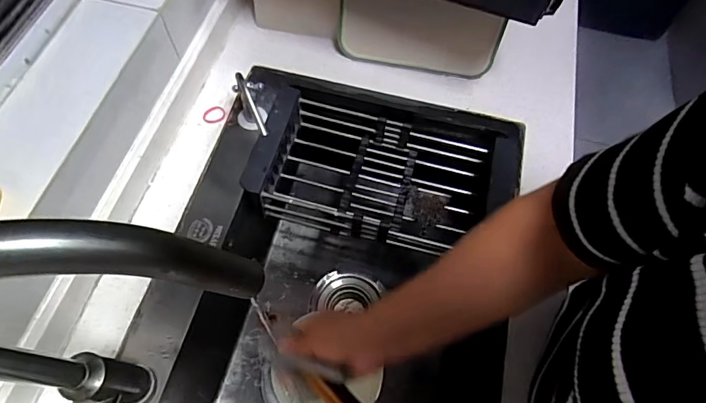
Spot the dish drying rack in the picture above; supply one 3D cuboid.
[{"bbox_3d":[0.040,-0.039,0.703,0.366,0.094,0.194,14,64,4],"label":"dish drying rack"}]

